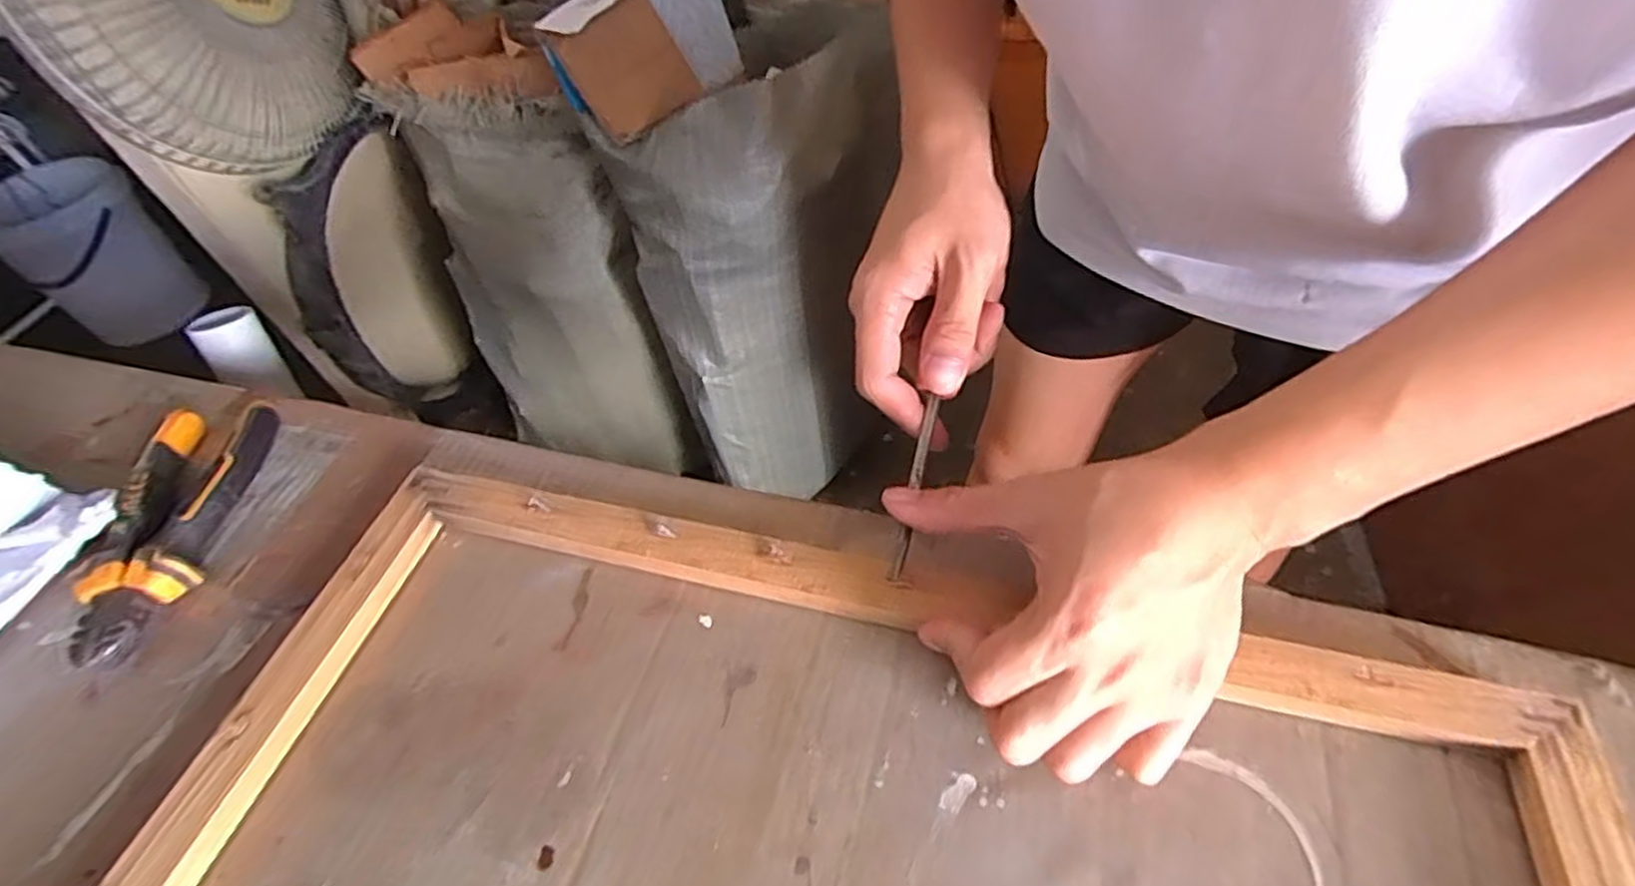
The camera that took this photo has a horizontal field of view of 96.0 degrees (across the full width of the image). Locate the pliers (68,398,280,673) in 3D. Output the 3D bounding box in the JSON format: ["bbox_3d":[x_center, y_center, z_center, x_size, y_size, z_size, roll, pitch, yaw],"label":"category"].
[{"bbox_3d":[-0.320,0.038,0.364,0.052,0.025,0.144,-7,51,2],"label":"pliers"}]

